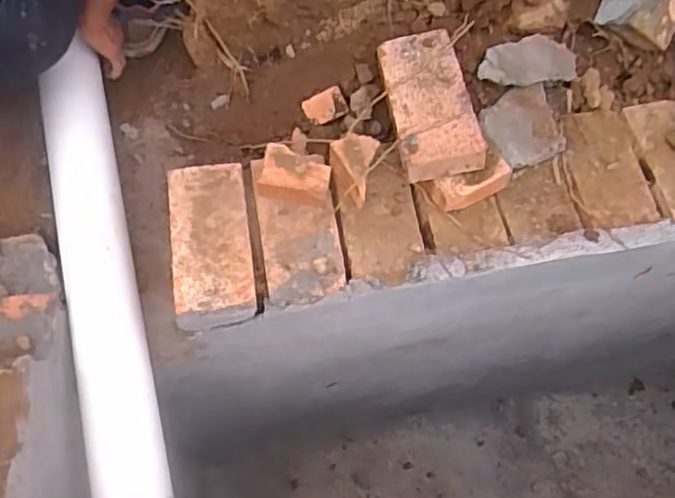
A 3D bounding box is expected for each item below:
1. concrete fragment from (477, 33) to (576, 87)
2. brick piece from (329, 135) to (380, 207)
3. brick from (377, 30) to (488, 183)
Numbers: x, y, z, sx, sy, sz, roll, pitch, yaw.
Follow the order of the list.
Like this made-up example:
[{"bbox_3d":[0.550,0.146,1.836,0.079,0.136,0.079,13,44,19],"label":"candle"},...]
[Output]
[{"bbox_3d":[0.293,-0.288,0.994,0.170,0.034,0.074,-16,68,-10],"label":"concrete fragment"},{"bbox_3d":[0.019,-0.119,0.954,0.068,0.060,0.094,9,66,1],"label":"brick piece"},{"bbox_3d":[0.129,-0.213,0.939,0.112,0.053,0.227,-10,65,-5],"label":"brick"}]

